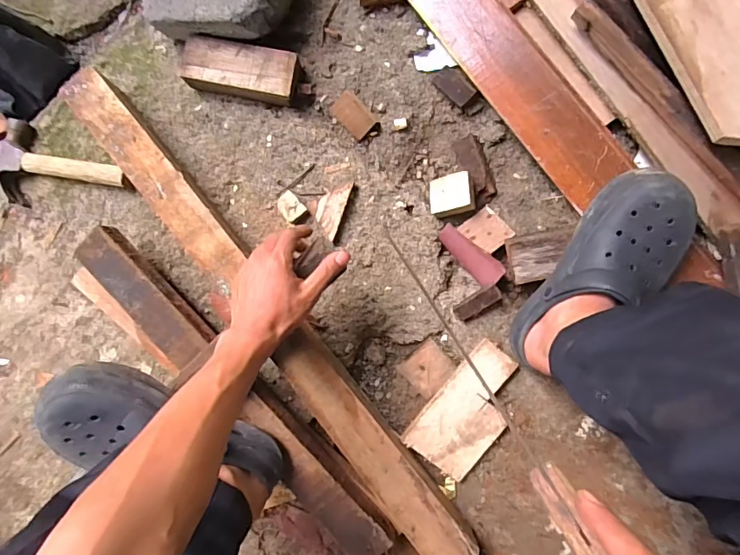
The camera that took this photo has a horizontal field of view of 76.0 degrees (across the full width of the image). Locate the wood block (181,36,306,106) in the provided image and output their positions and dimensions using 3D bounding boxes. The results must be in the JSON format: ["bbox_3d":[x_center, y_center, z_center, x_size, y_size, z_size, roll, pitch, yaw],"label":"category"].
[{"bbox_3d":[-0.180,-0.288,0.665,0.159,0.046,0.074,15,91,6],"label":"wood block"}]

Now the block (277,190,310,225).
[{"bbox_3d":[-0.109,-0.095,0.663,0.031,0.020,0.046,-43,86,4],"label":"block"}]

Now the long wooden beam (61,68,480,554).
[{"bbox_3d":[-0.135,0.045,0.625,0.065,0.077,0.795,-40,86,5],"label":"long wooden beam"}]

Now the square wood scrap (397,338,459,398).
[{"bbox_3d":[0.077,0.122,0.634,0.063,0.014,0.057,-42,86,5],"label":"square wood scrap"}]

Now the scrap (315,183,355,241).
[{"bbox_3d":[-0.053,-0.095,0.656,0.038,0.017,0.080,19,92,6],"label":"scrap"}]

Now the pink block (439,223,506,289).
[{"bbox_3d":[0.137,-0.033,0.635,0.037,0.022,0.097,-39,86,5],"label":"pink block"}]

